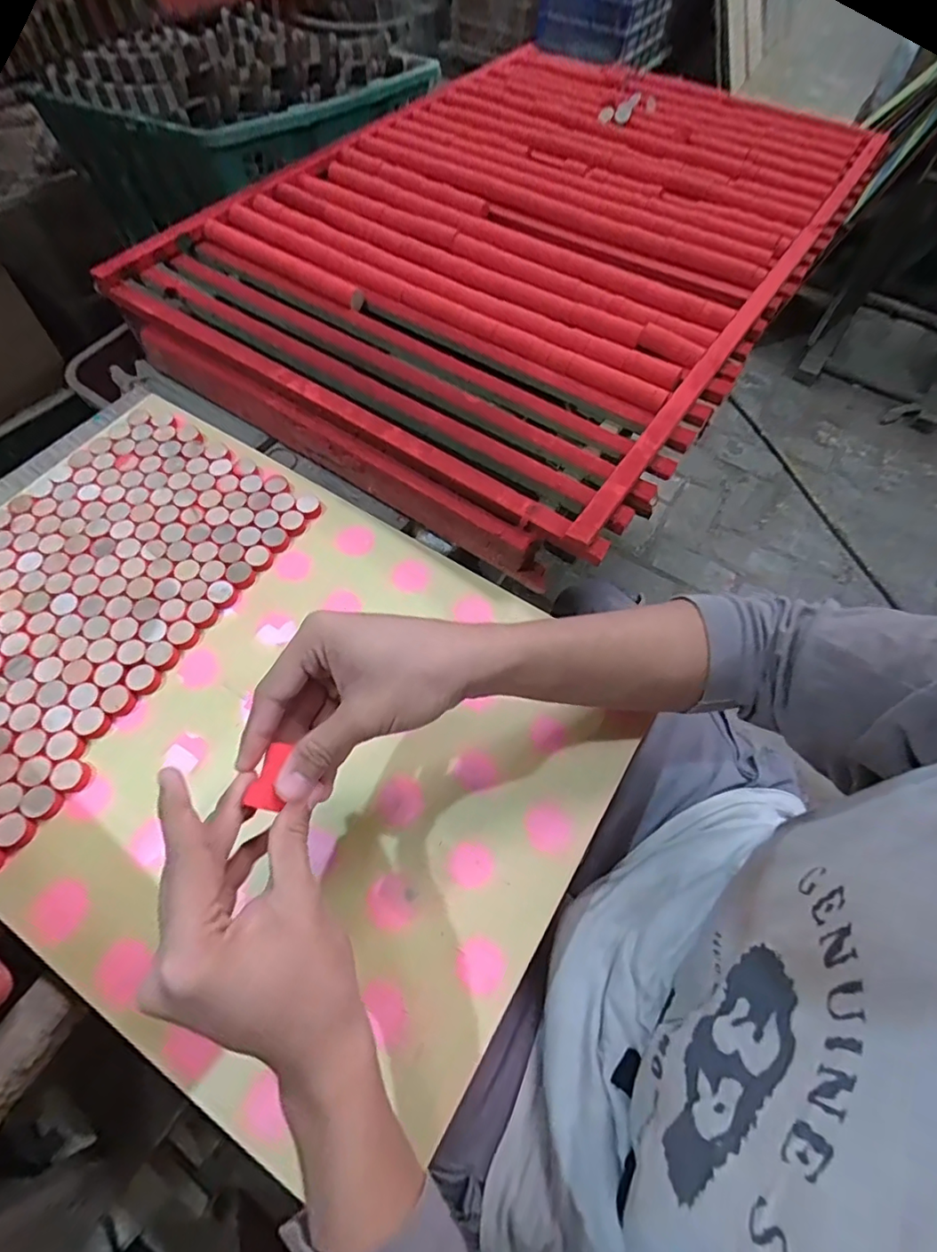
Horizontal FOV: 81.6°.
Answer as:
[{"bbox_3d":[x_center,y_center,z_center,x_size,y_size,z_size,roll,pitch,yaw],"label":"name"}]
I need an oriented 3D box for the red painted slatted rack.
[{"bbox_3d":[0.072,-0.482,0.645,0.611,0.058,0.824,30,69,14],"label":"red painted slatted rack"}]

